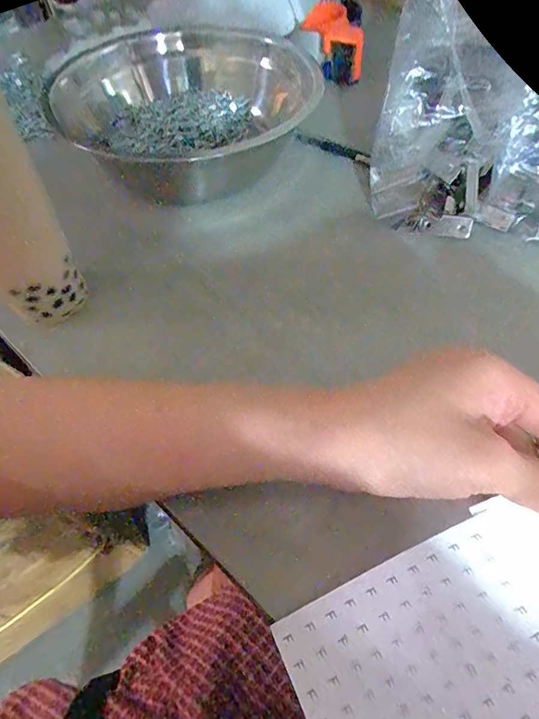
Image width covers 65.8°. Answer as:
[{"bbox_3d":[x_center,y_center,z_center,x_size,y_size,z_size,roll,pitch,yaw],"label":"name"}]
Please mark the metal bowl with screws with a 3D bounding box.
[{"bbox_3d":[-0.075,-0.252,0.392,0.216,0.078,0.201,0,56,1],"label":"metal bowl with screws"}]

